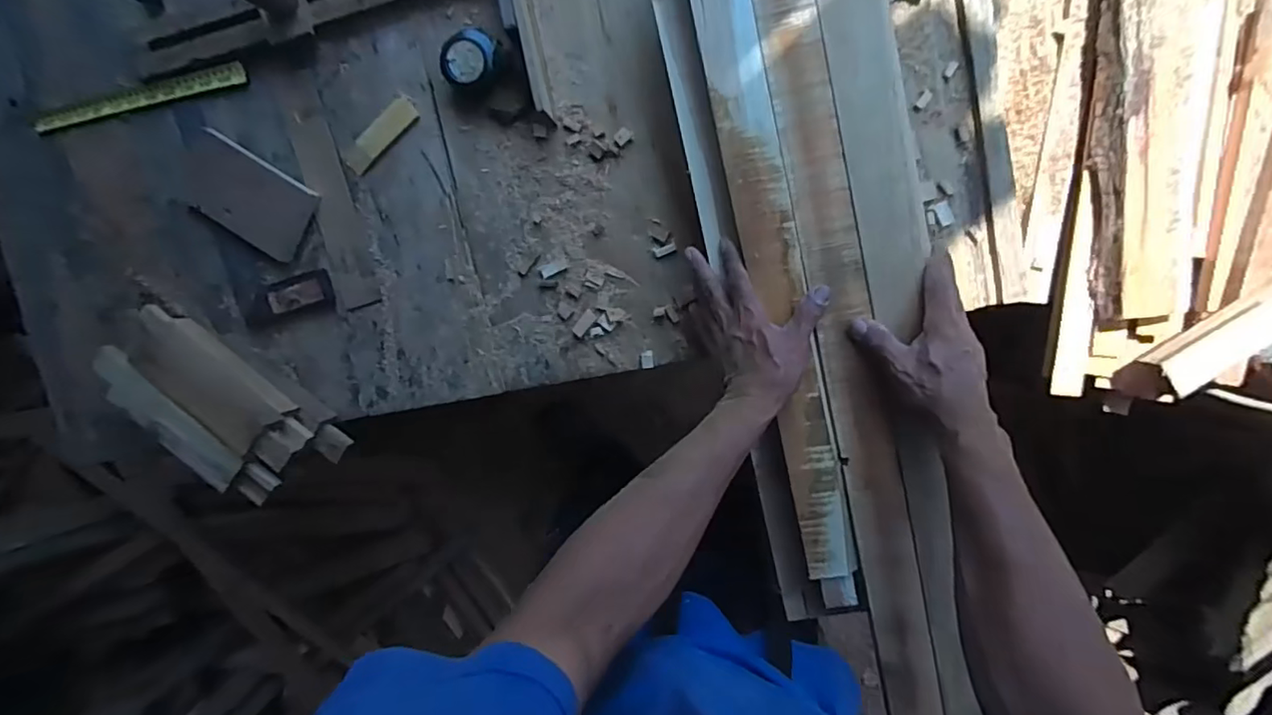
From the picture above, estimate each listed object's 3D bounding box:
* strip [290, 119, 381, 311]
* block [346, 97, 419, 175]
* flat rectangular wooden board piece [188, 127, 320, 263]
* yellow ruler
[{"bbox_3d":[-0.355,-0.171,0.658,0.049,0.006,0.220,-14,96,7],"label":"strip"},{"bbox_3d":[-0.294,-0.255,0.638,0.103,0.005,0.030,-40,92,9],"label":"block"},{"bbox_3d":[-0.460,-0.192,0.658,0.156,0.013,0.092,31,99,1],"label":"flat rectangular wooden board piece"},{"bbox_3d":[-0.605,-0.312,0.669,0.295,0.005,0.026,-10,96,7],"label":"yellow ruler"}]

